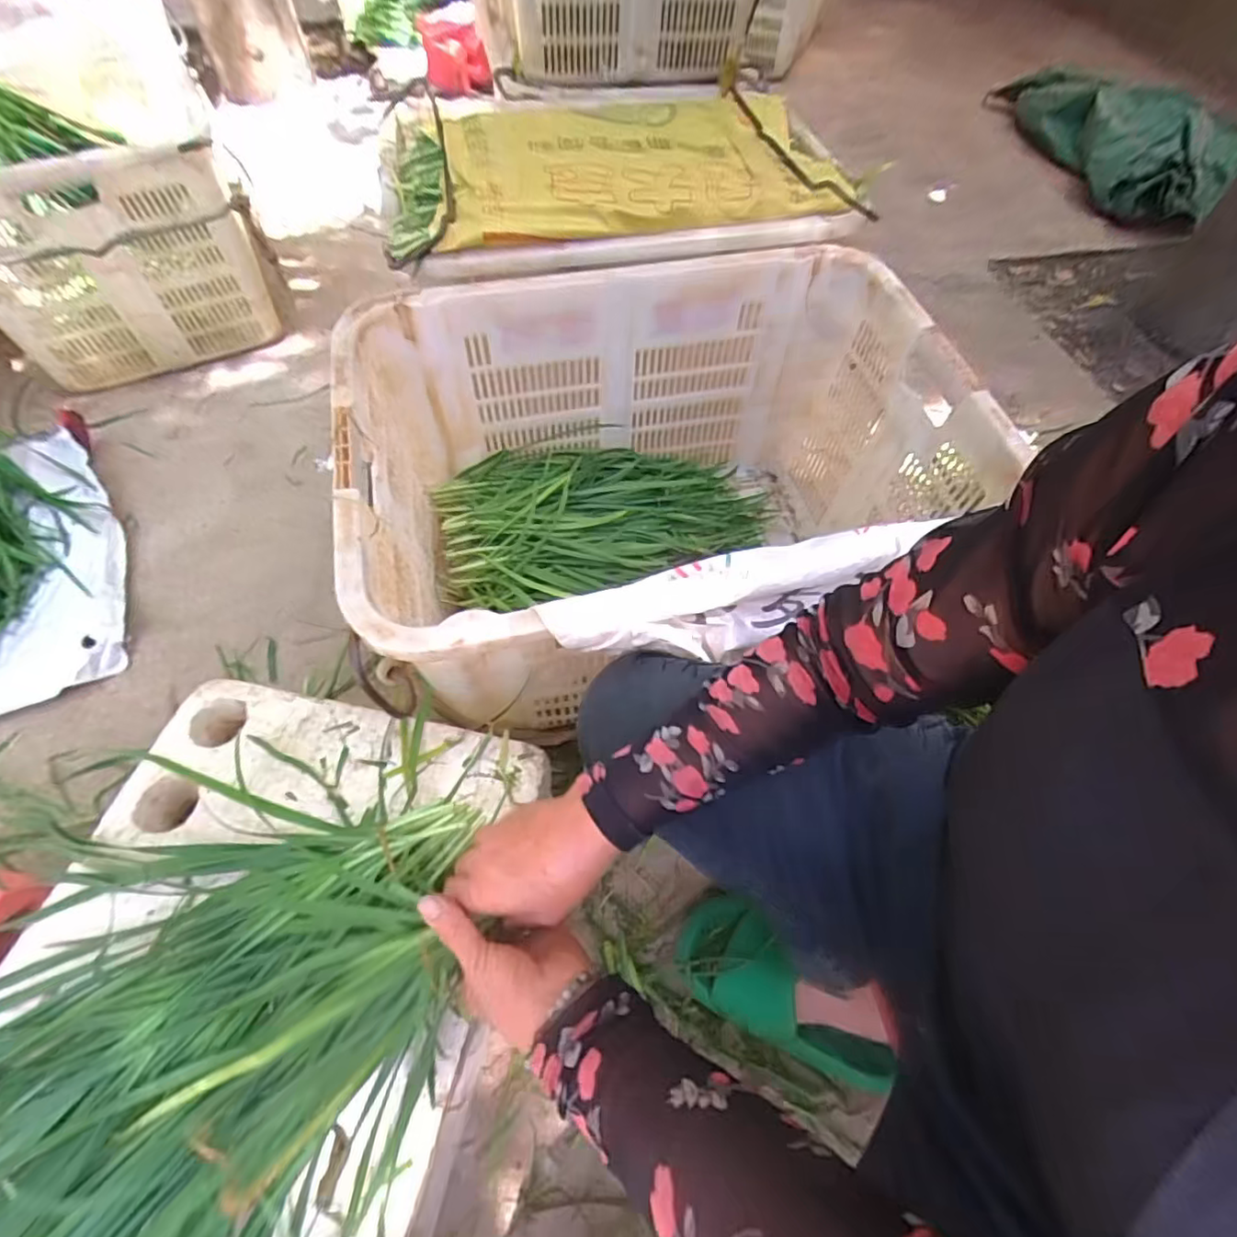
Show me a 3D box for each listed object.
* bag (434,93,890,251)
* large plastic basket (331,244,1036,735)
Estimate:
[{"bbox_3d":[0.028,-0.695,0.875,0.627,0.066,0.397,-18,61,-12],"label":"bag"},{"bbox_3d":[0.042,-0.150,0.786,0.669,0.367,0.522,-11,62,-10],"label":"large plastic basket"}]

